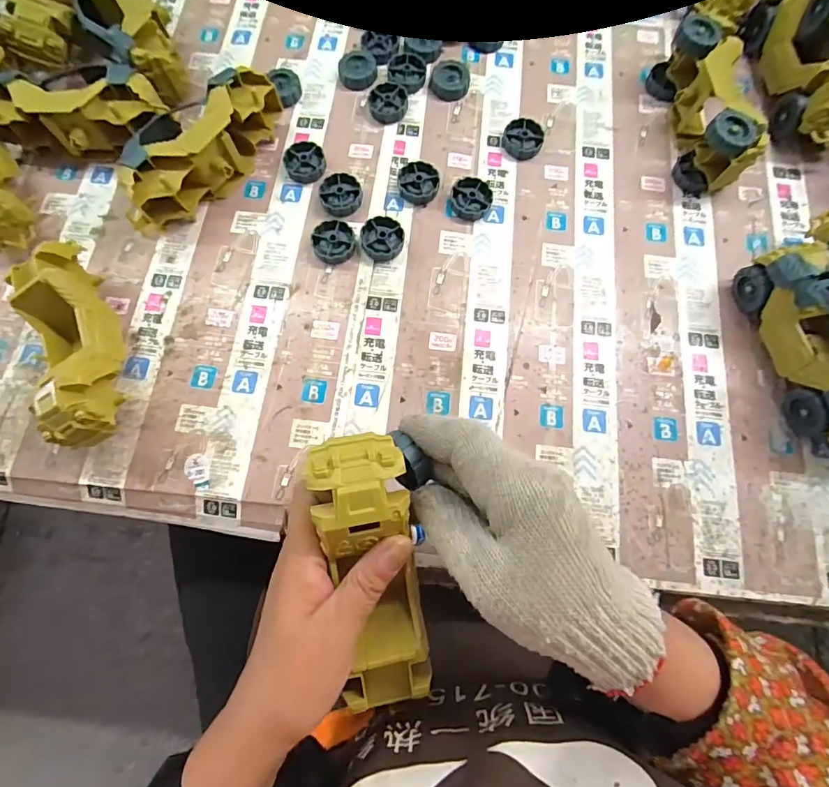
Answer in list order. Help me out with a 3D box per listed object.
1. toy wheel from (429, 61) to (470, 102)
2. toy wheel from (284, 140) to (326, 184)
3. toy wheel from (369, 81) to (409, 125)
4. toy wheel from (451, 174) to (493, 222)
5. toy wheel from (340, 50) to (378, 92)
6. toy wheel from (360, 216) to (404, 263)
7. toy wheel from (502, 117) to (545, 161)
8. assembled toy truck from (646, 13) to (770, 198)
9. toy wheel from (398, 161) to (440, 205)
[{"bbox_3d":[0.036,-0.315,0.459,0.039,0.016,0.039,0,74,1],"label":"toy wheel"},{"bbox_3d":[-0.104,-0.219,0.434,0.038,0.013,0.042,-18,75,-4],"label":"toy wheel"},{"bbox_3d":[-0.026,-0.287,0.448,0.038,0.010,0.042,-1,74,0],"label":"toy wheel"},{"bbox_3d":[0.053,-0.183,0.423,0.037,0.013,0.042,0,74,1],"label":"toy wheel"},{"bbox_3d":[-0.057,-0.328,0.461,0.038,0.011,0.039,0,74,1],"label":"toy wheel"},{"bbox_3d":[-0.029,-0.140,0.409,0.037,0.009,0.040,0,74,1],"label":"toy wheel"},{"bbox_3d":[0.106,-0.249,0.444,0.038,0.012,0.040,0,74,1],"label":"toy wheel"},{"bbox_3d":[0.273,-0.273,0.429,0.055,0.060,0.161,-5,74,-1],"label":"assembled toy truck"},{"bbox_3d":[0.004,-0.197,0.427,0.037,0.013,0.038,0,74,1],"label":"toy wheel"}]

